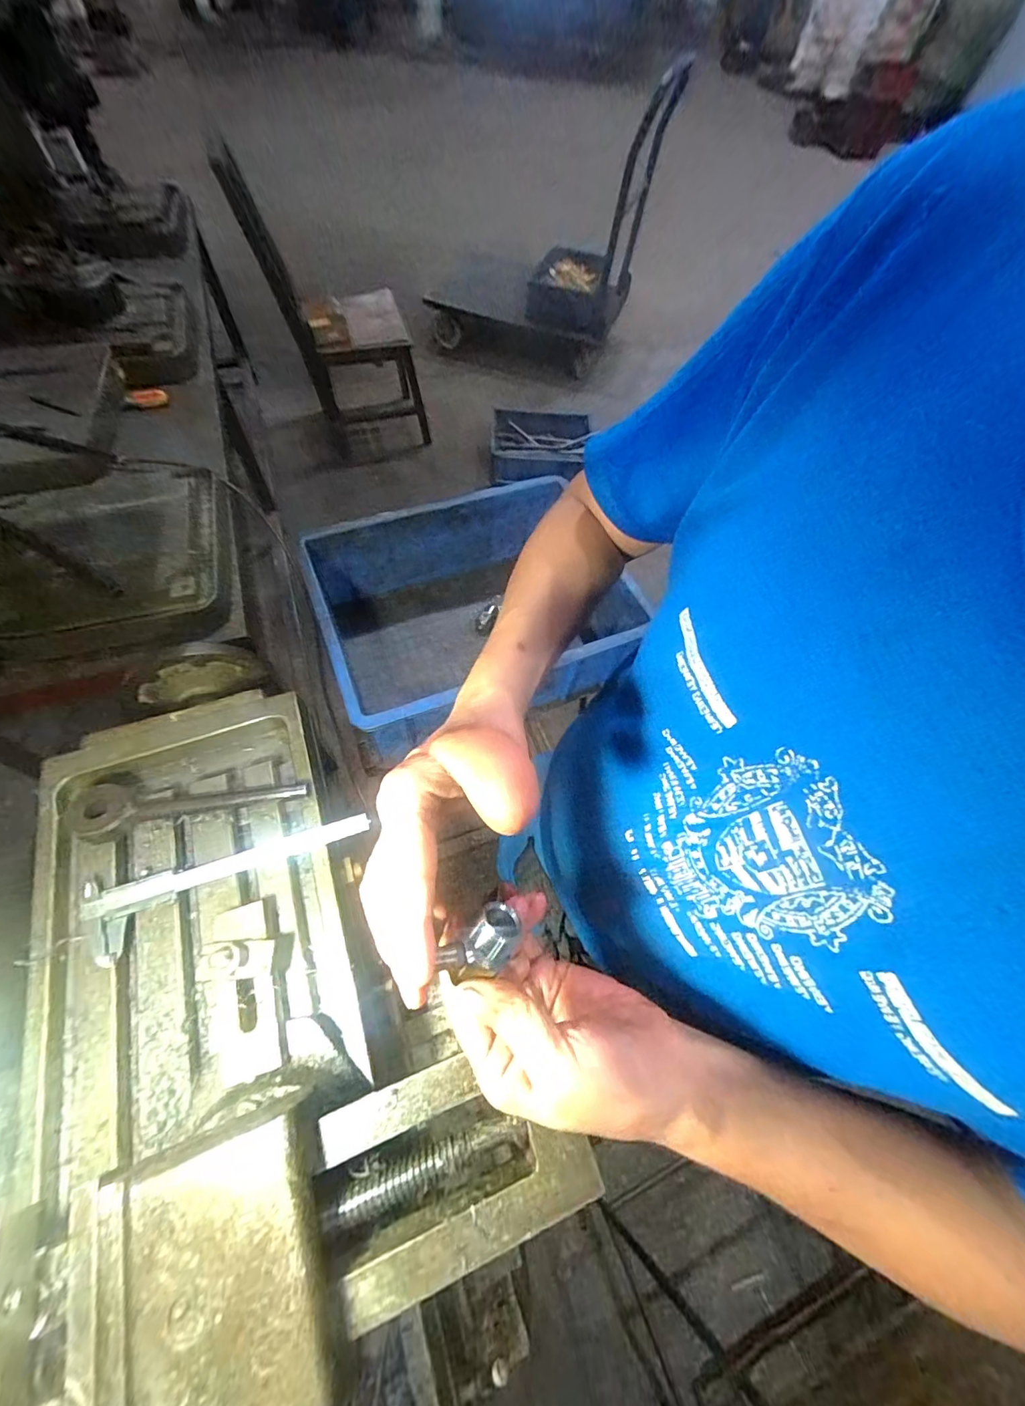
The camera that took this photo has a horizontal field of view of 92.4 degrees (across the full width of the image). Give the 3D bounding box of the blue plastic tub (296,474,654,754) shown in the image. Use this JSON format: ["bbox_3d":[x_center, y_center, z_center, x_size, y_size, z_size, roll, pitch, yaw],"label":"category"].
[{"bbox_3d":[-0.054,-0.122,0.687,0.382,0.164,0.292,-20,64,-14],"label":"blue plastic tub"}]

